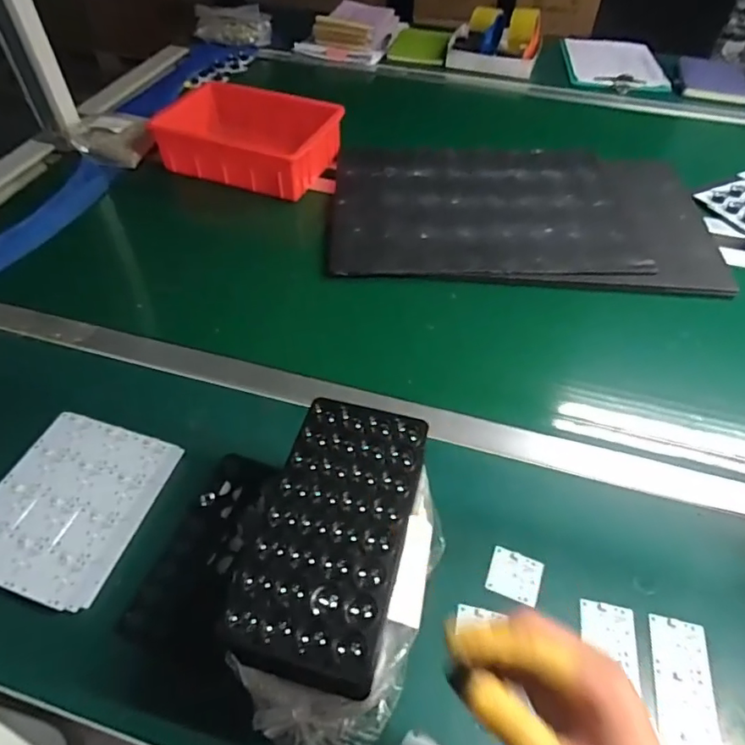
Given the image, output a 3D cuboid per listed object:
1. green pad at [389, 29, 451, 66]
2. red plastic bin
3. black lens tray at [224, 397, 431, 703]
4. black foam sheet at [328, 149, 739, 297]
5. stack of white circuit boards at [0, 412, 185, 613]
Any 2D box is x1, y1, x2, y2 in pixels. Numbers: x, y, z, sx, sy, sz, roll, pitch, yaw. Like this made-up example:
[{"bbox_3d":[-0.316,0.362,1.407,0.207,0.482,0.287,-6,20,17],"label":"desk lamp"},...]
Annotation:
[{"bbox_3d":[0.117,-0.823,1.332,0.138,0.011,0.109,12,75,9],"label":"green pad"},{"bbox_3d":[-0.217,-0.430,0.963,0.287,0.081,0.213,18,54,13],"label":"red plastic bin"},{"bbox_3d":[-0.027,0.109,0.381,0.103,0.013,0.201,11,51,9],"label":"black lens tray"},{"bbox_3d":[0.251,-0.285,0.897,0.621,0.024,0.383,2,52,0],"label":"black foam sheet"},{"bbox_3d":[-0.308,0.134,0.542,0.152,0.025,0.180,16,53,11],"label":"stack of white circuit boards"}]

